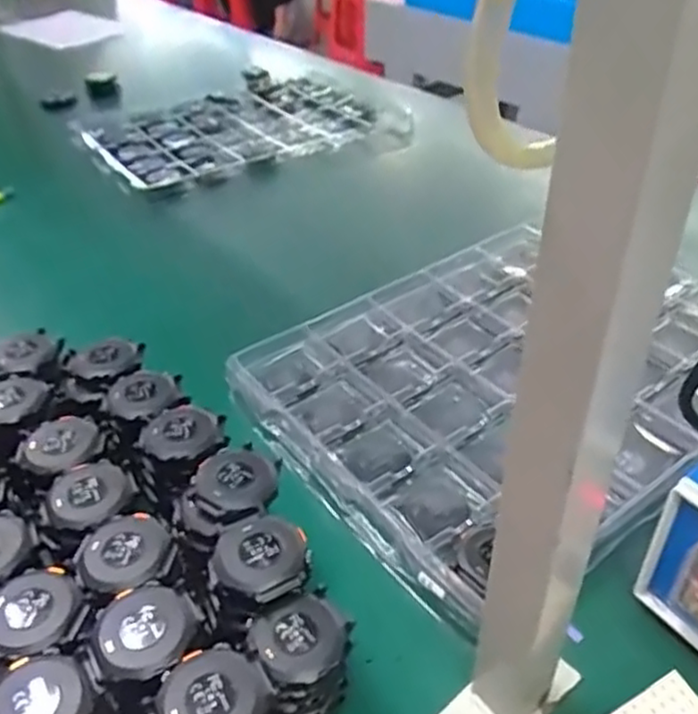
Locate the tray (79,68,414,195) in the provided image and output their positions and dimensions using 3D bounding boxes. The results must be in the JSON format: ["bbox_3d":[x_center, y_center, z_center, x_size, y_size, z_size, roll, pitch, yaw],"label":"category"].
[{"bbox_3d":[-0.164,-0.363,1.088,0.446,0.043,0.304,-22,42,-23],"label":"tray"}]

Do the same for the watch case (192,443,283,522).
[{"bbox_3d":[-0.065,0.073,0.419,0.049,0.010,0.050,29,48,33],"label":"watch case"}]

